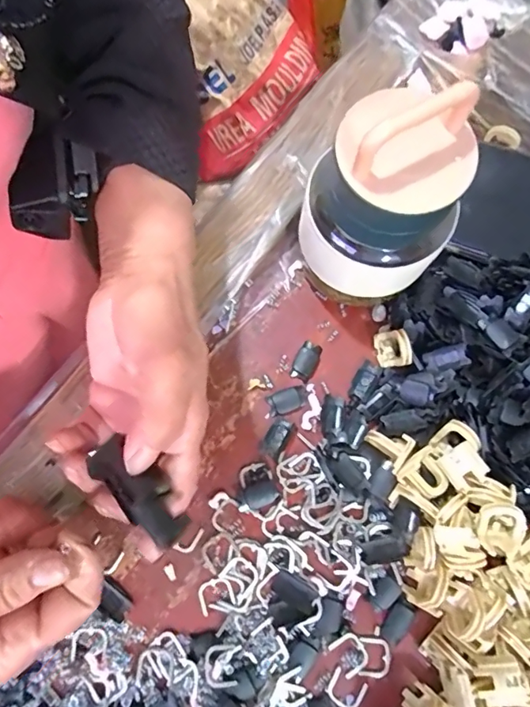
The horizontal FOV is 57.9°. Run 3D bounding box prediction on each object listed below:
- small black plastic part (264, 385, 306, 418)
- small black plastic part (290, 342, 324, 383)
[{"bbox_3d":[0.013,0.027,0.285,0.023,0.004,0.013,-21,77,-6],"label":"small black plastic part"},{"bbox_3d":[0.025,0.005,0.291,0.013,0.004,0.024,26,77,5],"label":"small black plastic part"}]

